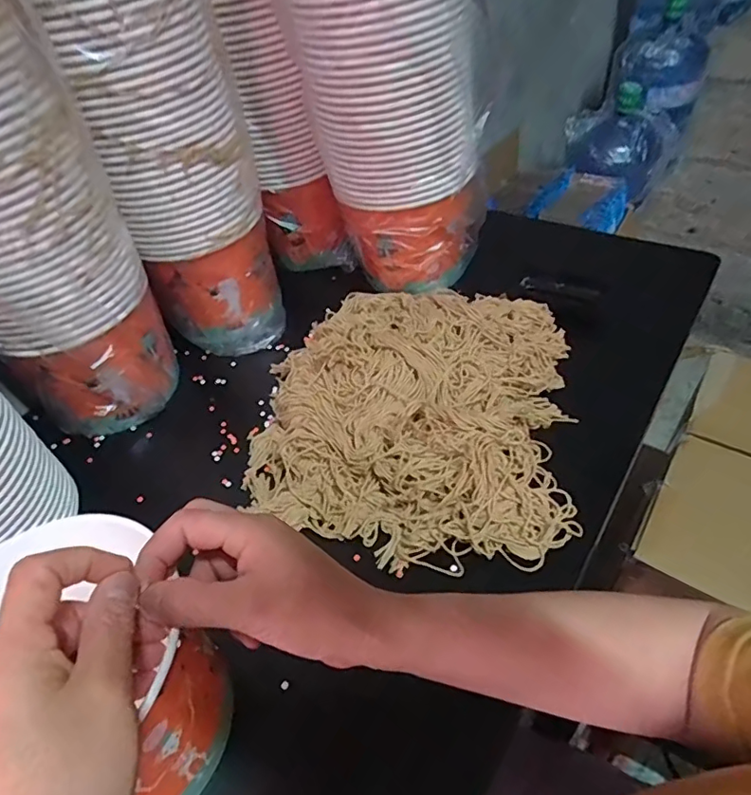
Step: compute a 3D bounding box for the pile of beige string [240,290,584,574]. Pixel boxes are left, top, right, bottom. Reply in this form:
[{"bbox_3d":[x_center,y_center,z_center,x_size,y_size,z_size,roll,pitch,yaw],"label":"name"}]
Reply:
[{"bbox_3d":[0.036,-0.007,0.509,0.280,0.065,0.312,6,48,13],"label":"pile of beige string"}]

